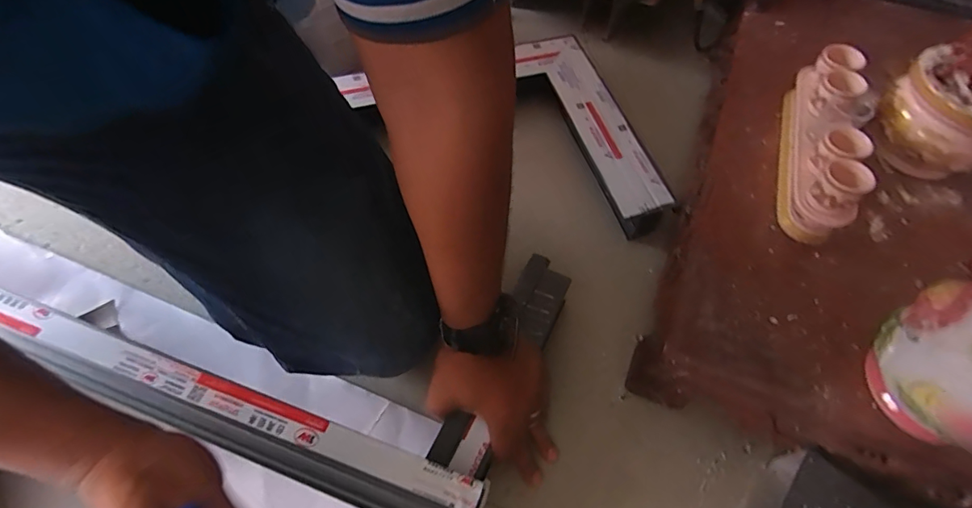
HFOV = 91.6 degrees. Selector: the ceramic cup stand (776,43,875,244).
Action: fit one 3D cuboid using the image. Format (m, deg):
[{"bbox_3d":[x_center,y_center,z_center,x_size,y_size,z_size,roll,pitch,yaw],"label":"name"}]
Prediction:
[{"bbox_3d":[0.356,-0.118,0.505,0.046,0.087,0.224,18,59,9],"label":"ceramic cup stand"}]

